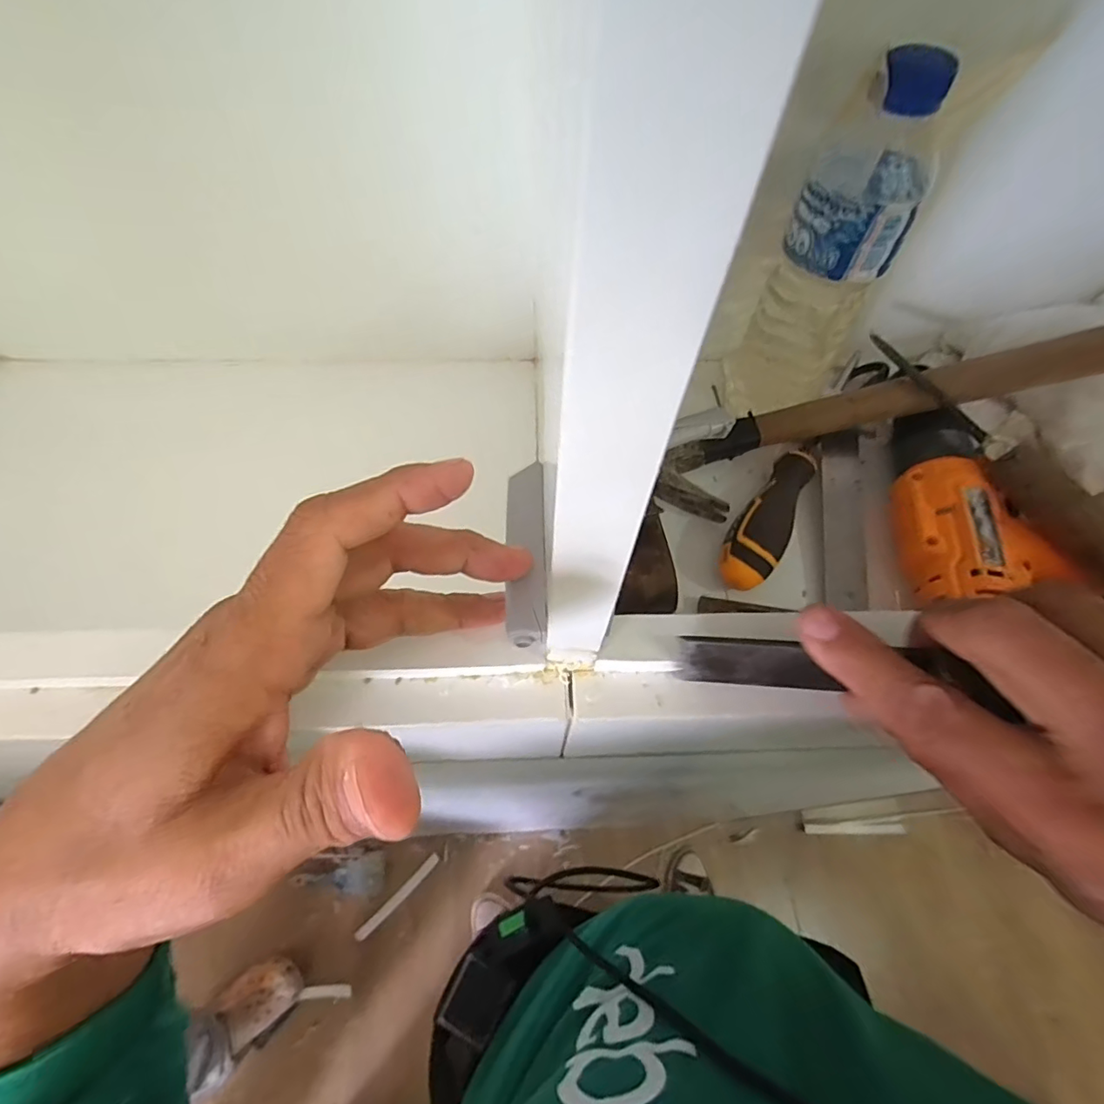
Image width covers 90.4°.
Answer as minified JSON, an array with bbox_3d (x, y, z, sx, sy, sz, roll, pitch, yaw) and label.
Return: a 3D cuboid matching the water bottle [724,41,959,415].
[{"bbox_3d":[0.163,-0.168,0.326,0.067,0.192,0.065,9,62,3],"label":"water bottle"}]

